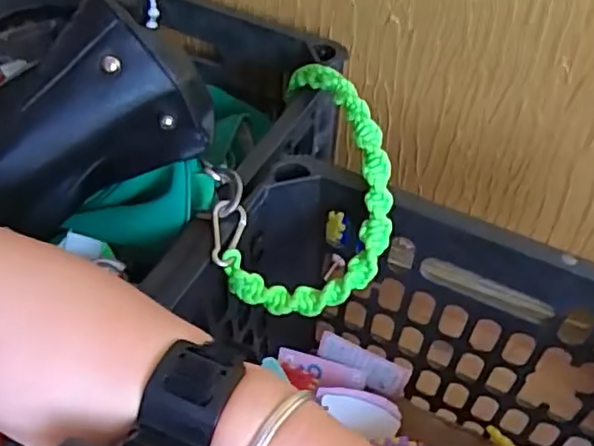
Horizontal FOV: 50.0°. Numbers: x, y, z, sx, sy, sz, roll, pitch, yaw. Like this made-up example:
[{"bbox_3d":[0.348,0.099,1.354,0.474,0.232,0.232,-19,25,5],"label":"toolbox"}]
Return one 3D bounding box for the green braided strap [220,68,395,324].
[{"bbox_3d":[0.021,-0.037,0.448,0.100,0.077,0.203,12,50,8],"label":"green braided strap"}]

